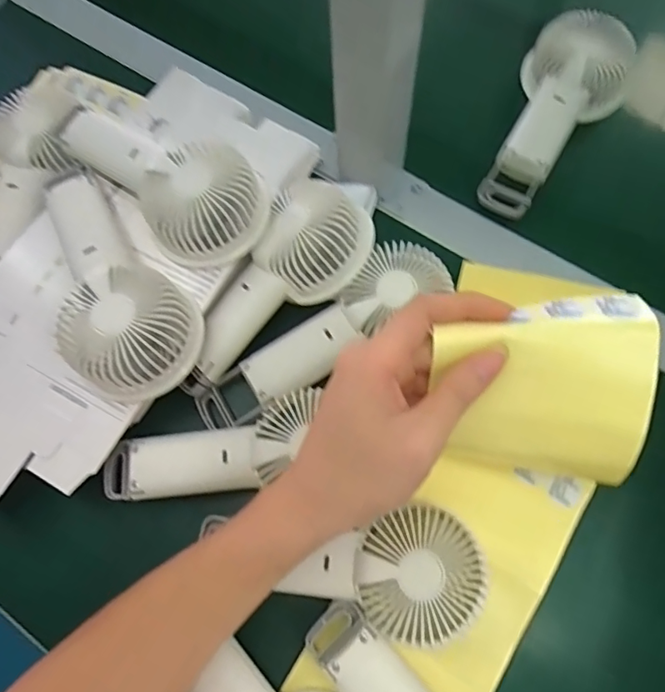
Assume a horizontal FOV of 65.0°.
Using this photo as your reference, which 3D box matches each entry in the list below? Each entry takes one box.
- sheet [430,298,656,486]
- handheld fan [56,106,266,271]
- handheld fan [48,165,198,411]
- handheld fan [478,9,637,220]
[{"bbox_3d":[0.114,0.029,0.284,0.107,0.029,0.098,-6,112,8],"label":"sheet"},{"bbox_3d":[-0.120,-0.129,0.382,0.082,0.045,0.162,-43,76,-11],"label":"handheld fan"},{"bbox_3d":[-0.158,-0.046,0.358,0.083,0.045,0.175,-33,74,-8],"label":"handheld fan"},{"bbox_3d":[0.186,-0.188,0.430,0.083,0.052,0.178,24,75,9],"label":"handheld fan"}]

